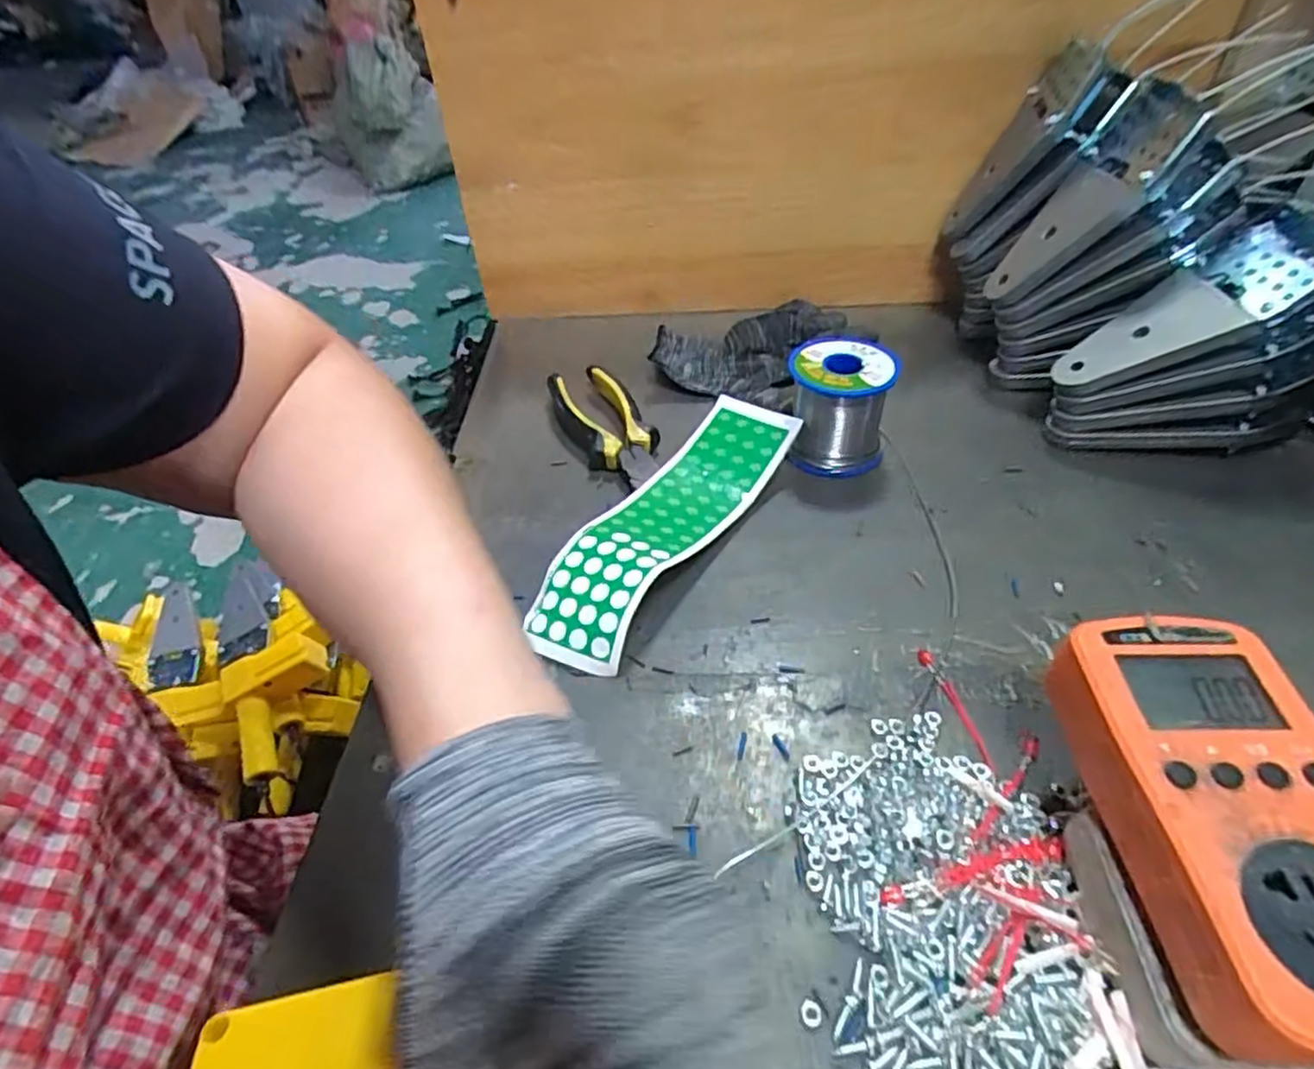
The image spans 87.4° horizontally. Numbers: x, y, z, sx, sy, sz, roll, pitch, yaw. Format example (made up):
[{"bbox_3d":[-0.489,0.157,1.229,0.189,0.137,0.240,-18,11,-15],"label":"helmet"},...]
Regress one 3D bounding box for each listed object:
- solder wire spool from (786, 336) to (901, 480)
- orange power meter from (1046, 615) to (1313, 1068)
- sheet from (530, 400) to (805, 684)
[{"bbox_3d":[0.118,-0.083,0.447,0.062,0.066,0.067,12,45,17],"label":"solder wire spool"},{"bbox_3d":[0.179,0.087,0.216,0.070,0.033,0.126,-2,44,3],"label":"orange power meter"},{"bbox_3d":[0.009,-0.010,0.400,0.058,0.032,0.217,22,49,26],"label":"sheet"}]

